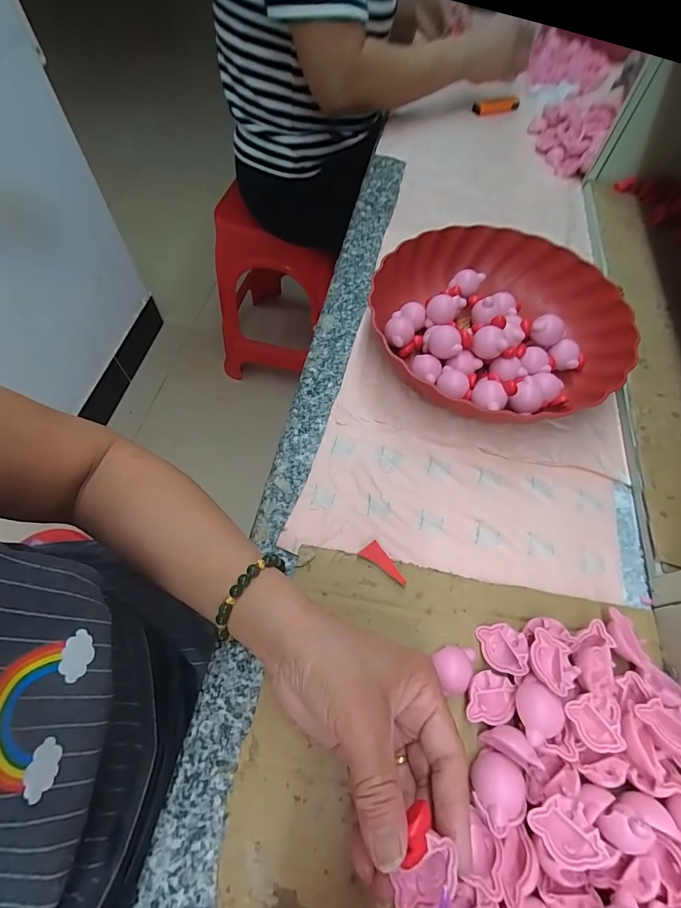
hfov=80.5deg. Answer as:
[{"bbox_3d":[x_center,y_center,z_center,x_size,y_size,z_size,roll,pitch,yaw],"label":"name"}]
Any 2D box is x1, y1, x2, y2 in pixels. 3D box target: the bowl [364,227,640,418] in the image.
[{"bbox_3d":[0.158,-0.133,0.396,0.226,0.048,0.226,0,61,-1],"label":"bowl"}]

